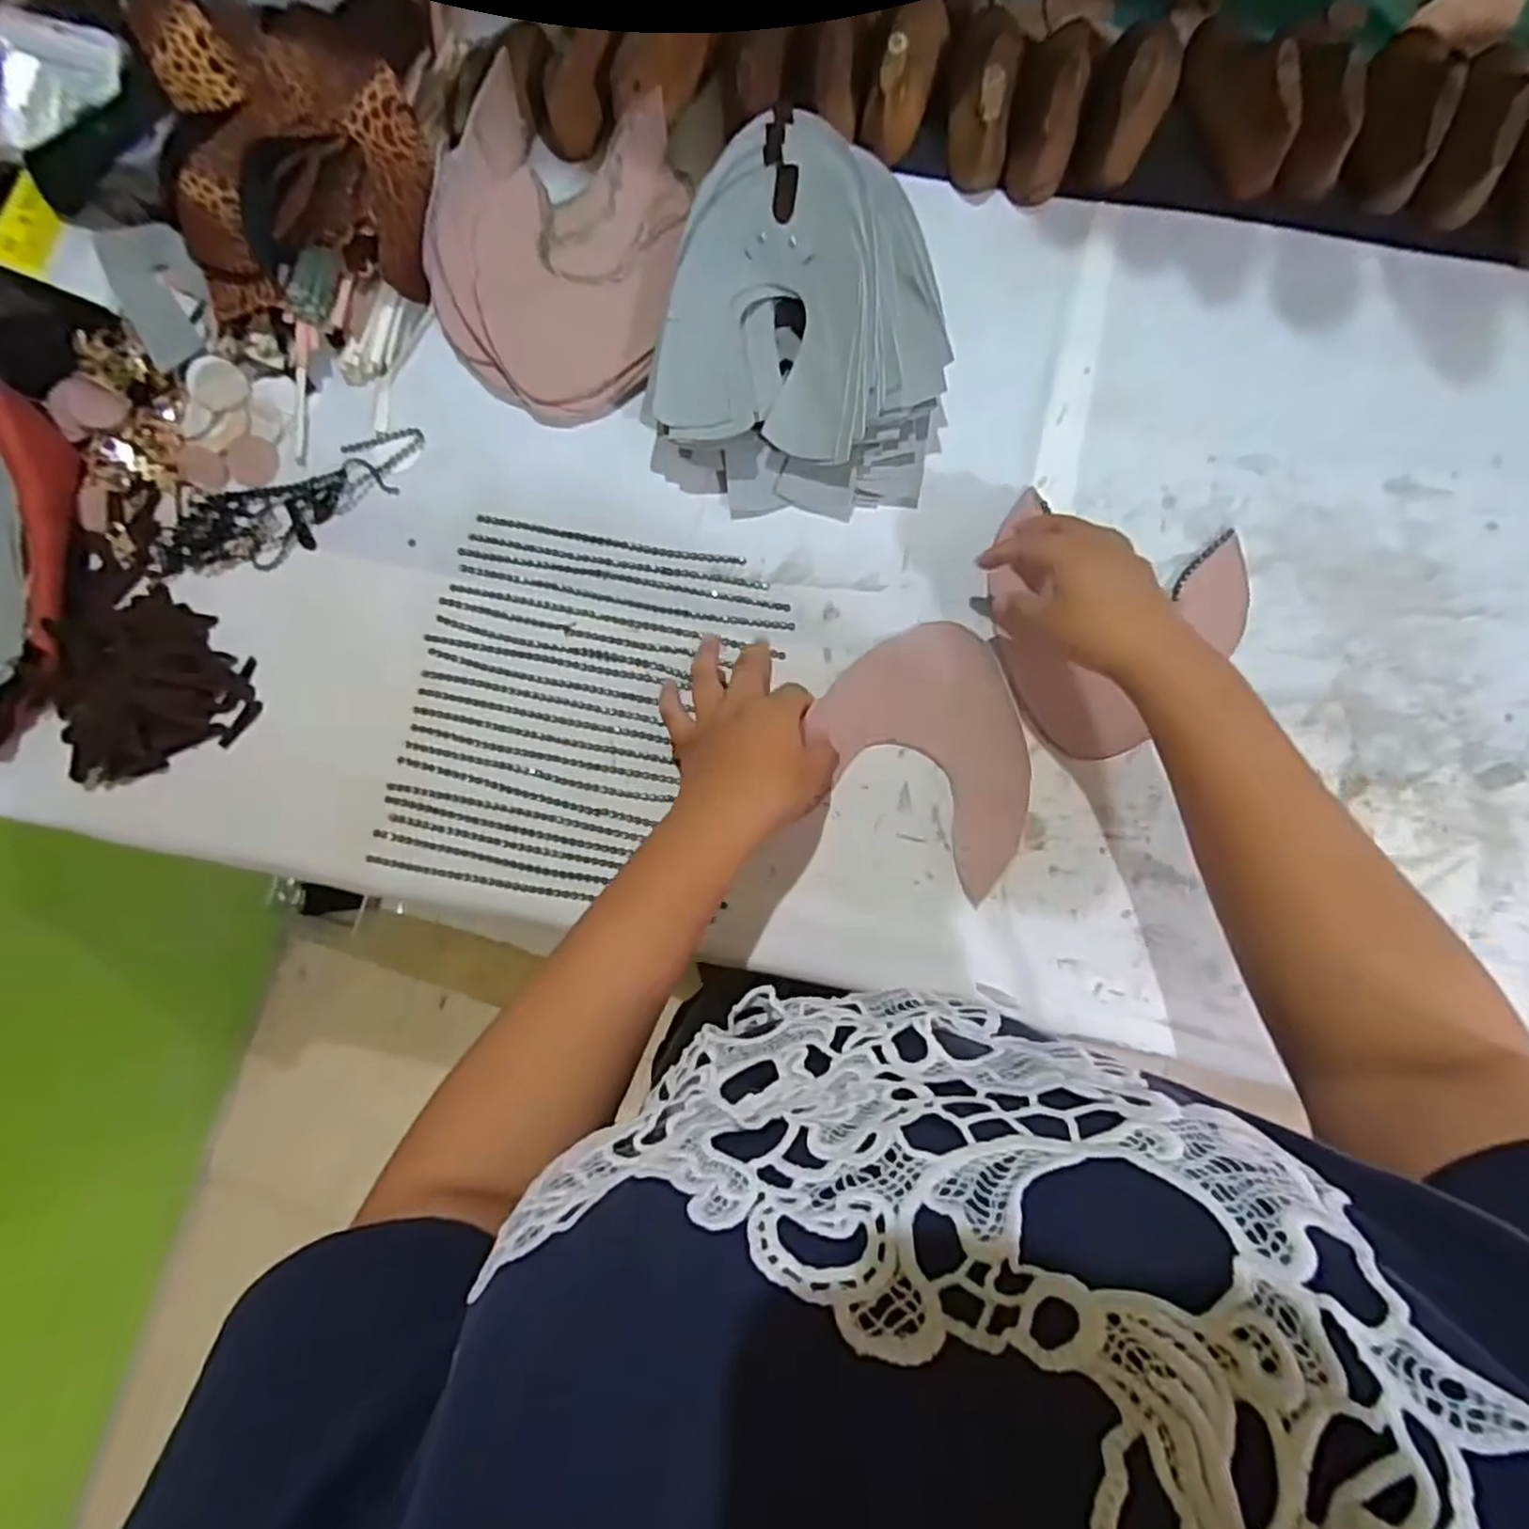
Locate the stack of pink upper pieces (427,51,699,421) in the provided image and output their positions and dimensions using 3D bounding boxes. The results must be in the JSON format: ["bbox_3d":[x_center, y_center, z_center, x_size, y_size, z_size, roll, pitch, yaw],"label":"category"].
[{"bbox_3d":[-0.144,-0.363,0.514,0.180,0.040,0.234,4,83,3],"label":"stack of pink upper pieces"}]

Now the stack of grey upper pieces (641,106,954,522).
[{"bbox_3d":[0.030,-0.283,0.477,0.191,0.079,0.215,12,84,4],"label":"stack of grey upper pieces"}]

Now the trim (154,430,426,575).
[{"bbox_3d":[-0.337,-0.184,0.517,0.199,0.007,0.062,-24,82,0],"label":"trim"}]

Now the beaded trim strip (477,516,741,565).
[{"bbox_3d":[-0.108,-0.156,0.506,0.190,0.005,0.007,11,84,4],"label":"beaded trim strip"}]

